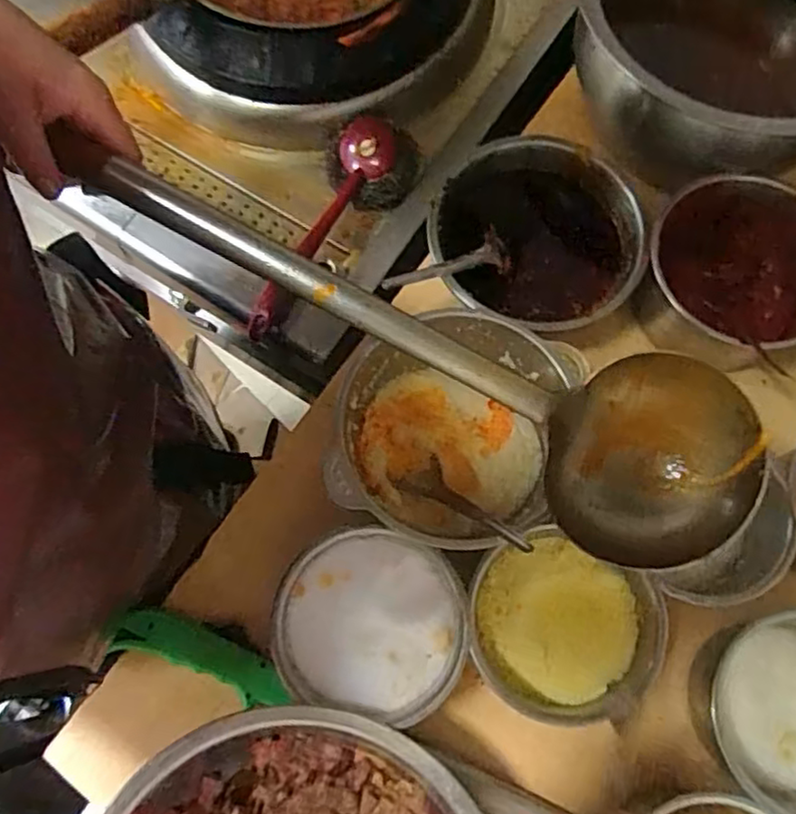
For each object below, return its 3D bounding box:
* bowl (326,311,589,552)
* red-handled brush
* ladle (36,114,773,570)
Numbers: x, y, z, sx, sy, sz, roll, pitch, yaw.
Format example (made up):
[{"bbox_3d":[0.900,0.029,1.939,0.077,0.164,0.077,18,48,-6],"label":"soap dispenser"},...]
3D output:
[{"bbox_3d":[0.039,0.021,0.528,0.156,0.082,0.171,0,73,-2],"label":"bowl"},{"bbox_3d":[-0.058,-0.184,0.702,0.107,0.042,0.269,19,74,4],"label":"red-handled brush"},{"bbox_3d":[-0.004,-0.038,0.398,0.420,0.076,0.111,26,74,-1],"label":"ladle"}]

